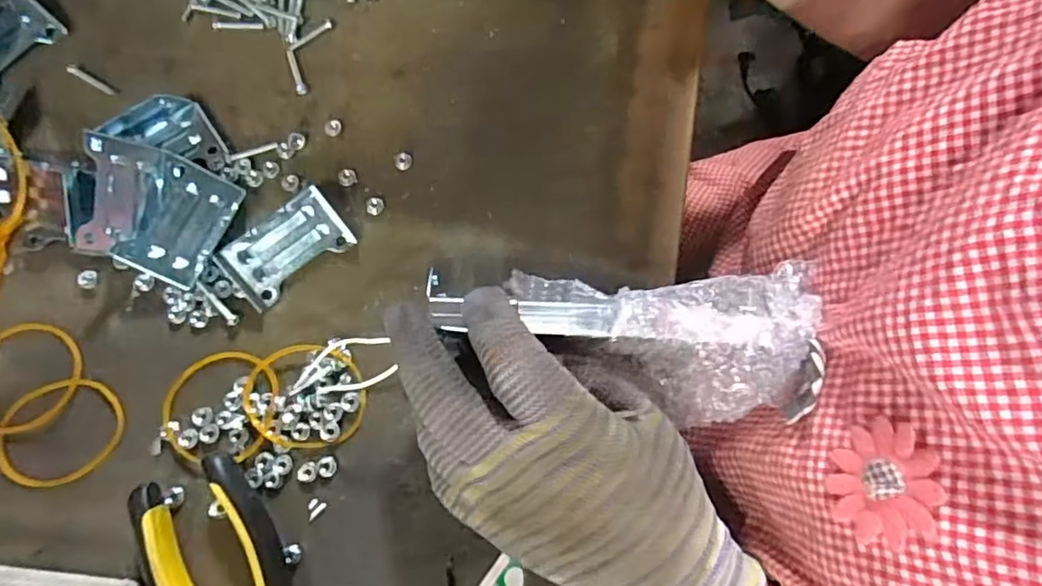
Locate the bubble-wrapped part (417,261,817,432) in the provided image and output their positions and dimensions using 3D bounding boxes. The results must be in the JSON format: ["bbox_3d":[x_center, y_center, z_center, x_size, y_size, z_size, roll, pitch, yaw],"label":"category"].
[{"bbox_3d":[0.042,0.015,0.259,0.153,0.039,0.065,7,77,3],"label":"bubble-wrapped part"}]

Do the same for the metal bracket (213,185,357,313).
[{"bbox_3d":[-0.117,-0.023,0.307,0.060,0.008,0.035,-37,102,-6],"label":"metal bracket"}]

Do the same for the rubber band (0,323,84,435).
[{"bbox_3d":[-0.241,0.040,0.294,0.055,0.004,0.052,-9,75,-10],"label":"rubber band"}]

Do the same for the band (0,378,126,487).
[{"bbox_3d":[-0.219,0.066,0.289,0.057,0.005,0.047,-30,79,-8],"label":"band"}]

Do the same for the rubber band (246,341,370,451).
[{"bbox_3d":[-0.104,0.049,0.292,0.058,0.006,0.050,-7,77,-3],"label":"rubber band"}]

